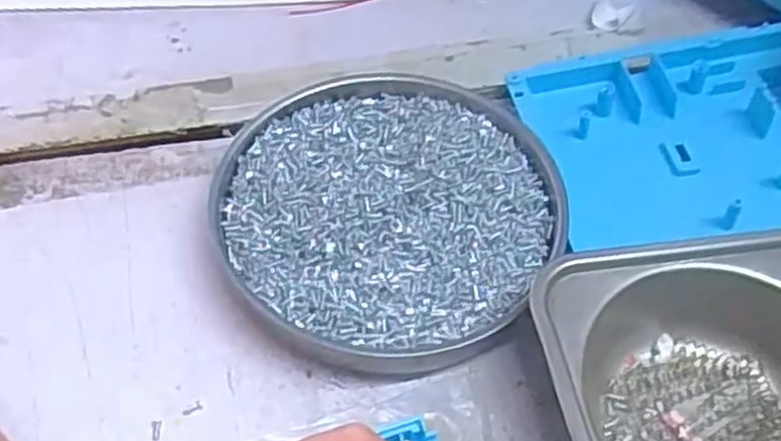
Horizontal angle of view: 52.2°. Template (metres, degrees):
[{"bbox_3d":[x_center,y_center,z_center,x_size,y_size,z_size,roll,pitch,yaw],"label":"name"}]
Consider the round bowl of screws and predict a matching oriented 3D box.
[{"bbox_3d":[-0.001,-0.004,0.322,0.131,0.020,0.130,0,53,0],"label":"round bowl of screws"}]

